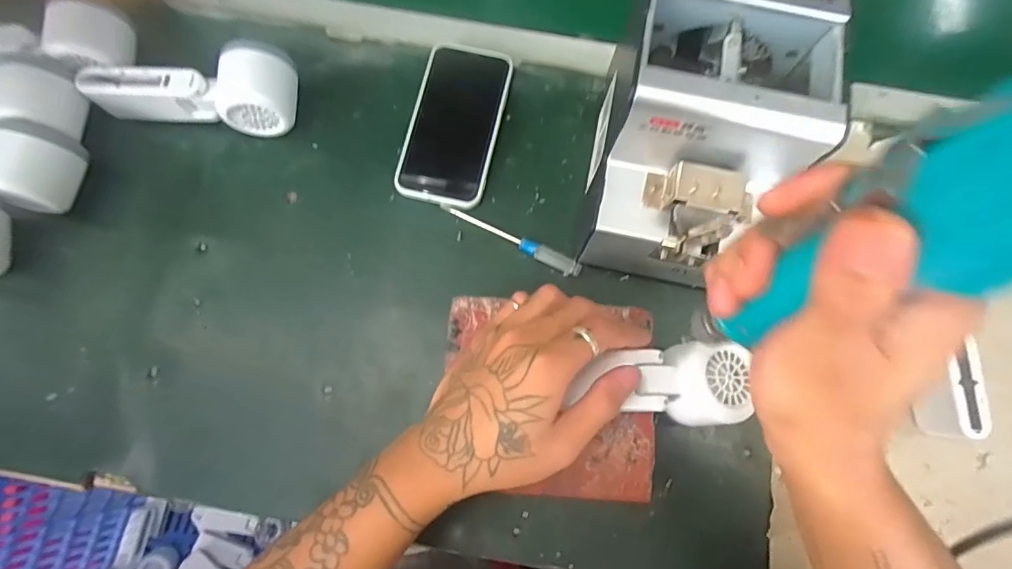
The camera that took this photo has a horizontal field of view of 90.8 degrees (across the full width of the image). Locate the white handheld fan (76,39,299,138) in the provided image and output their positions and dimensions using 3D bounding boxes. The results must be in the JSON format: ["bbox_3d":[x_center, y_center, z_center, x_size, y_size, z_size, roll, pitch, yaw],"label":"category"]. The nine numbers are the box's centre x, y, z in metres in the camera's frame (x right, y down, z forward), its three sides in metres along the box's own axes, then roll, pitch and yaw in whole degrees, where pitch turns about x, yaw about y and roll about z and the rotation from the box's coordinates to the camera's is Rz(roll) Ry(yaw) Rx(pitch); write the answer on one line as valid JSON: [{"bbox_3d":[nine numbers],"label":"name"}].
[{"bbox_3d":[-0.256,-0.166,0.410,0.166,0.049,0.068,8,76,0],"label":"white handheld fan"}]

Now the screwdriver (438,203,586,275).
[{"bbox_3d":[0.004,-0.039,0.408,0.123,0.012,0.013,27,75,7],"label":"screwdriver"}]

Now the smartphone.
[{"bbox_3d":[-0.043,-0.139,0.432,0.073,0.013,0.148,13,74,3],"label":"smartphone"}]

